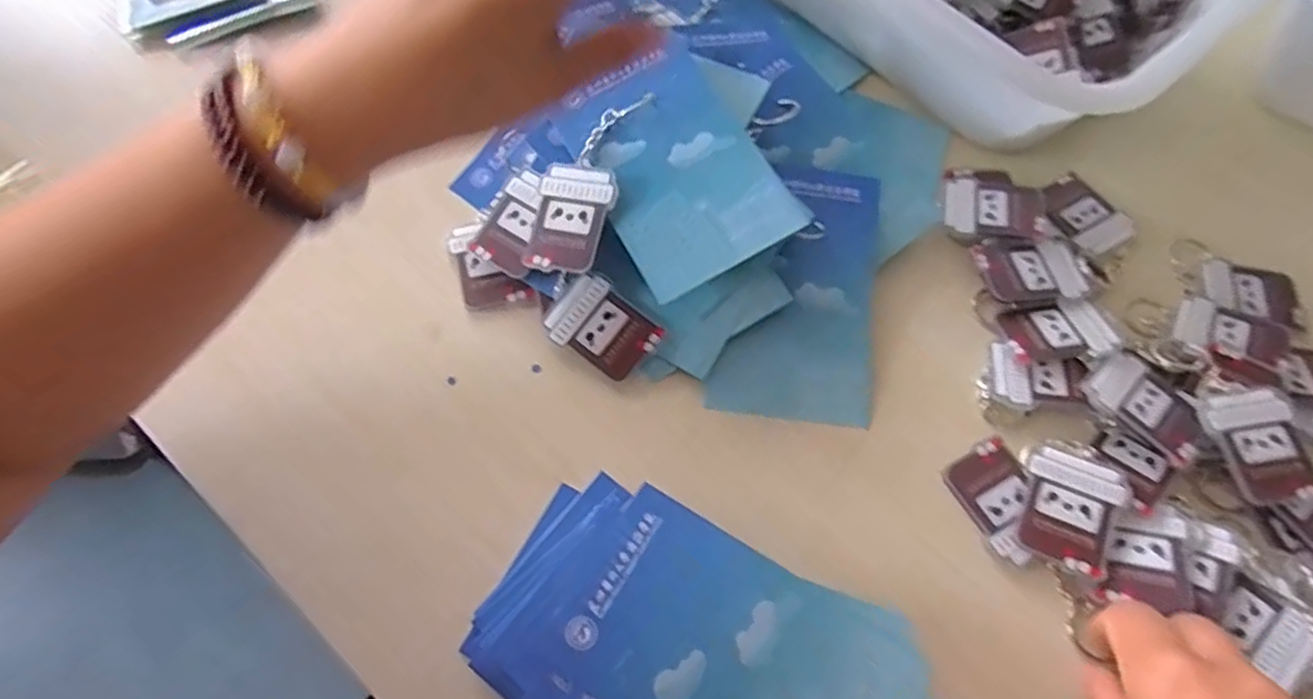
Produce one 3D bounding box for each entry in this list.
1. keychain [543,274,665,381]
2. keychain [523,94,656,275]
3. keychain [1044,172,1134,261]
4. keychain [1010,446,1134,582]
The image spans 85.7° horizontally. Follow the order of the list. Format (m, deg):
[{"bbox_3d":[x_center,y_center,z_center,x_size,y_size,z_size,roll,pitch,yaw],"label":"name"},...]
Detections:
[{"bbox_3d":[-0.027,-0.010,0.343,0.051,0.004,0.037,42,85,12],"label":"keychain"},{"bbox_3d":[-0.034,-0.083,0.346,0.037,0.010,0.097,22,86,8],"label":"keychain"},{"bbox_3d":[0.237,-0.075,0.395,0.041,0.005,0.049,-27,69,-15],"label":"keychain"},{"bbox_3d":[0.183,0.072,0.313,0.040,0.006,0.051,21,67,22],"label":"keychain"}]

